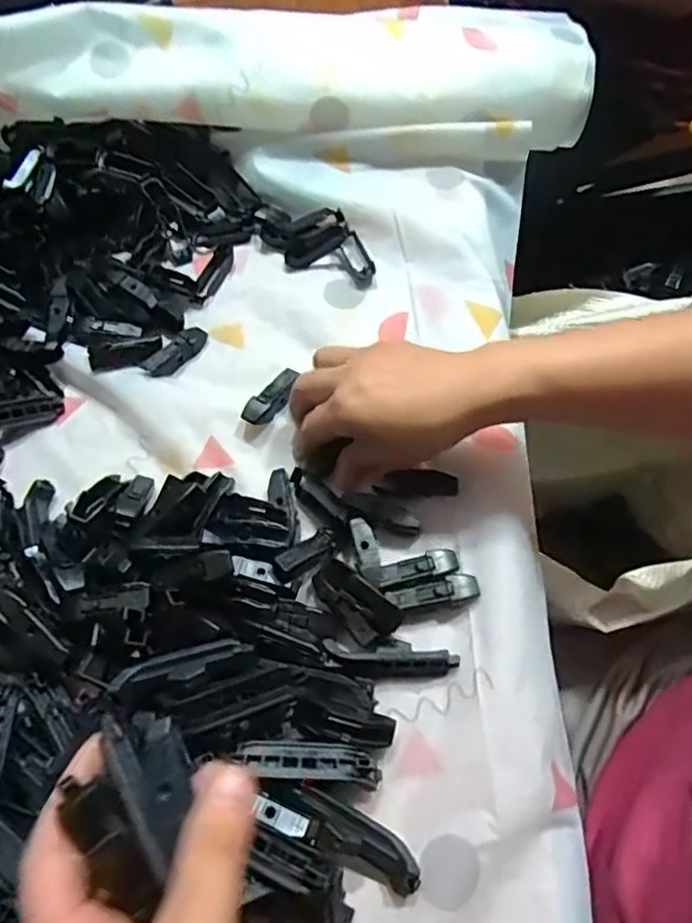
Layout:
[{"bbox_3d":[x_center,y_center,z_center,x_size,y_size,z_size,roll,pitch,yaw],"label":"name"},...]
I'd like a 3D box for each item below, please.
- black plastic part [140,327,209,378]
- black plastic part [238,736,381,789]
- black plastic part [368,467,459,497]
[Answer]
[{"bbox_3d":[-0.127,-0.083,0.465,0.020,0.008,0.053,38,72,22],"label":"black plastic part"},{"bbox_3d":[-0.018,0.151,0.313,0.070,0.014,0.019,5,64,4],"label":"black plastic part"},{"bbox_3d":[0.044,0.013,0.387,0.051,0.009,0.012,-1,62,6],"label":"black plastic part"}]

